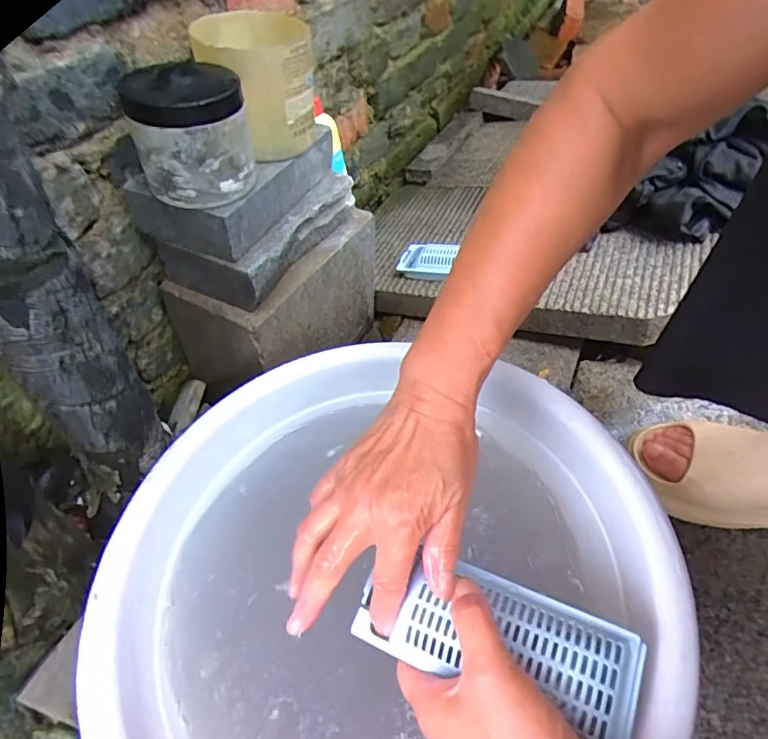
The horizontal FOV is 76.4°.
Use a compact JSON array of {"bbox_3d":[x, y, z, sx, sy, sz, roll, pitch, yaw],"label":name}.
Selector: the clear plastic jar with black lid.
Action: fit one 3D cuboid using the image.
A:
[{"bbox_3d":[-0.155,-0.194,0.401,0.084,0.082,0.085,-12,51,-5],"label":"clear plastic jar with black lid"}]

